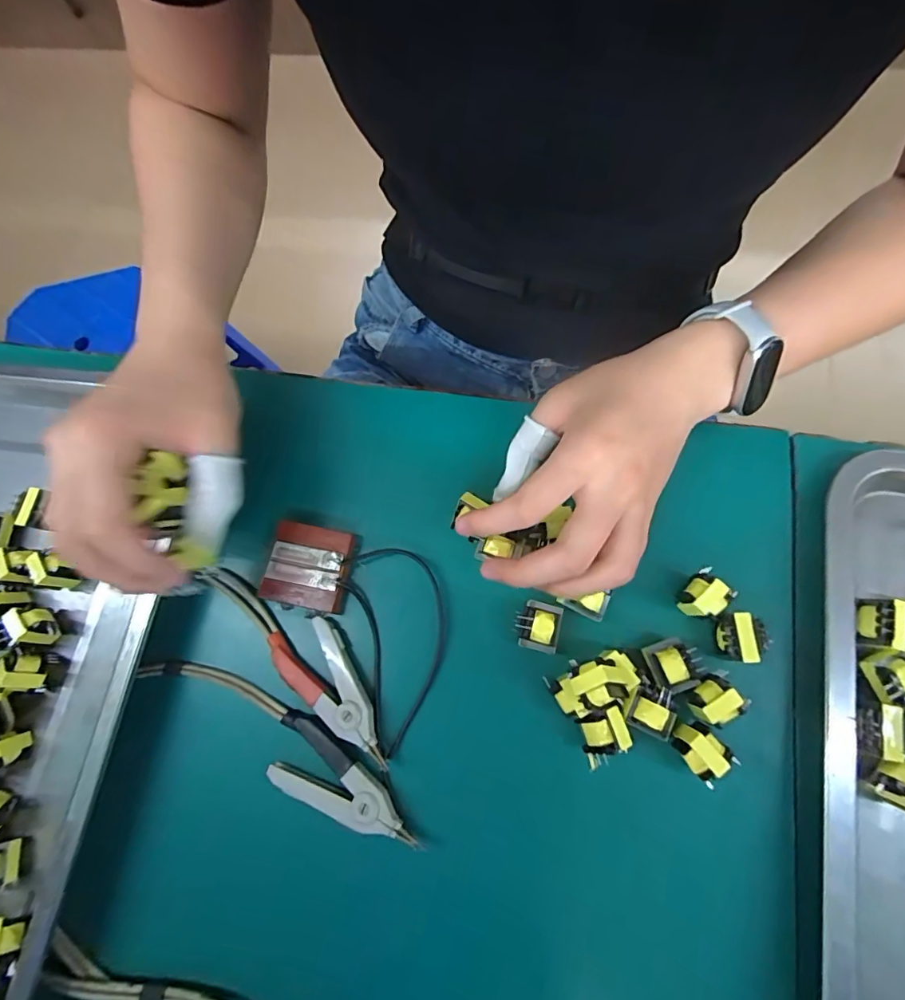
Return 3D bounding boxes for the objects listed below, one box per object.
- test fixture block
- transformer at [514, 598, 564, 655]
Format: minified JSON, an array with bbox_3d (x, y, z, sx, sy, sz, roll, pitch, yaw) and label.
[{"bbox_3d":[-0.087,0.039,0.290,0.051,0.010,0.048,10,75,8],"label":"test fixture block"},{"bbox_3d":[0.046,0.068,0.260,0.022,0.009,0.025,13,76,9],"label":"transformer"}]

